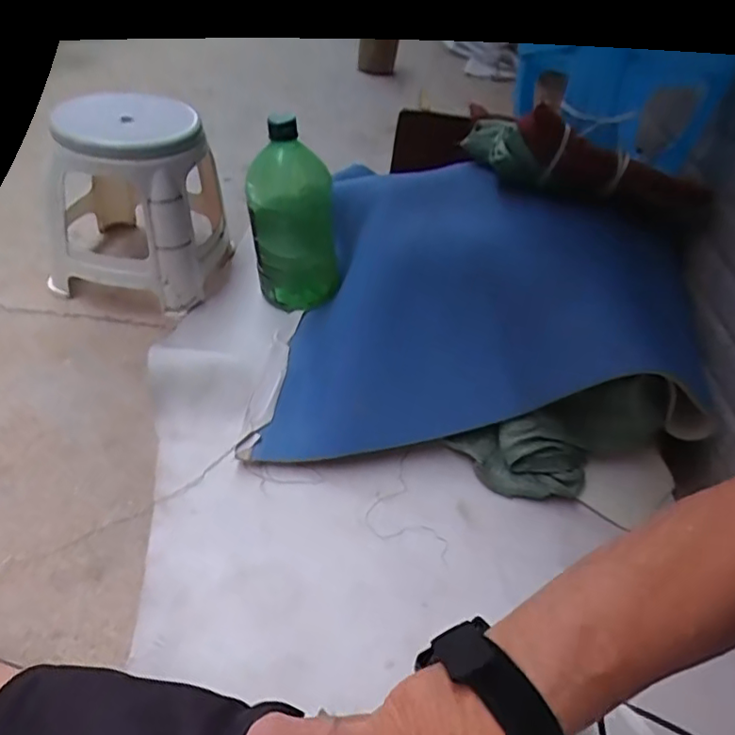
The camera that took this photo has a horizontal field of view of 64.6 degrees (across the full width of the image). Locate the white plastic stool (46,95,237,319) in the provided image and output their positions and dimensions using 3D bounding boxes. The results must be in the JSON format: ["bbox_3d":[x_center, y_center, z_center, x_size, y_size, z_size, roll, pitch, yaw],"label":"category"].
[{"bbox_3d":[-0.452,-0.326,1.123,0.280,0.333,0.267,7,41,2],"label":"white plastic stool"}]

